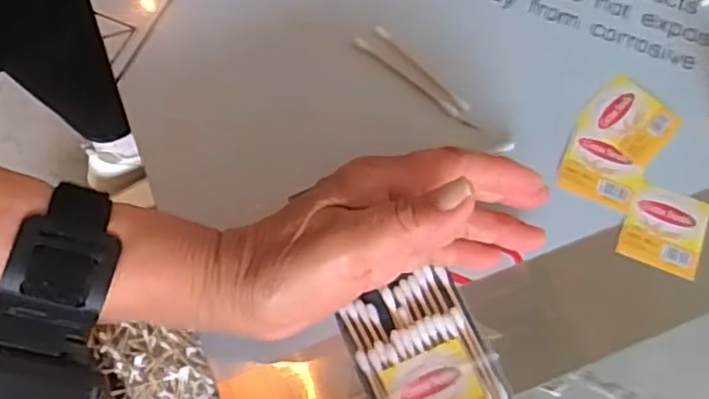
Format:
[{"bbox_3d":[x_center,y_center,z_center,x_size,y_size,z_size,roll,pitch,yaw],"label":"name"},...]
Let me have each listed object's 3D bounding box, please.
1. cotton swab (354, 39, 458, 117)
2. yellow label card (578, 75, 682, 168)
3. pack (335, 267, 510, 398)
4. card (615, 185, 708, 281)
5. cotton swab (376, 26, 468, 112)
[{"bbox_3d":[0.028,-0.068,0.367,0.070,0.005,0.005,39,77,12],"label":"cotton swab"},{"bbox_3d":[0.148,-0.042,0.357,0.042,0.004,0.041,41,74,13],"label":"yellow label card"},{"bbox_3d":[0.036,0.085,0.304,0.060,0.013,0.097,-20,73,-6],"label":"pack"},{"bbox_3d":[0.157,0.015,0.335,0.039,0.004,0.042,22,71,7],"label":"card"},{"bbox_3d":[0.037,-0.072,0.367,0.006,0.006,0.069,-44,77,-12],"label":"cotton swab"}]

